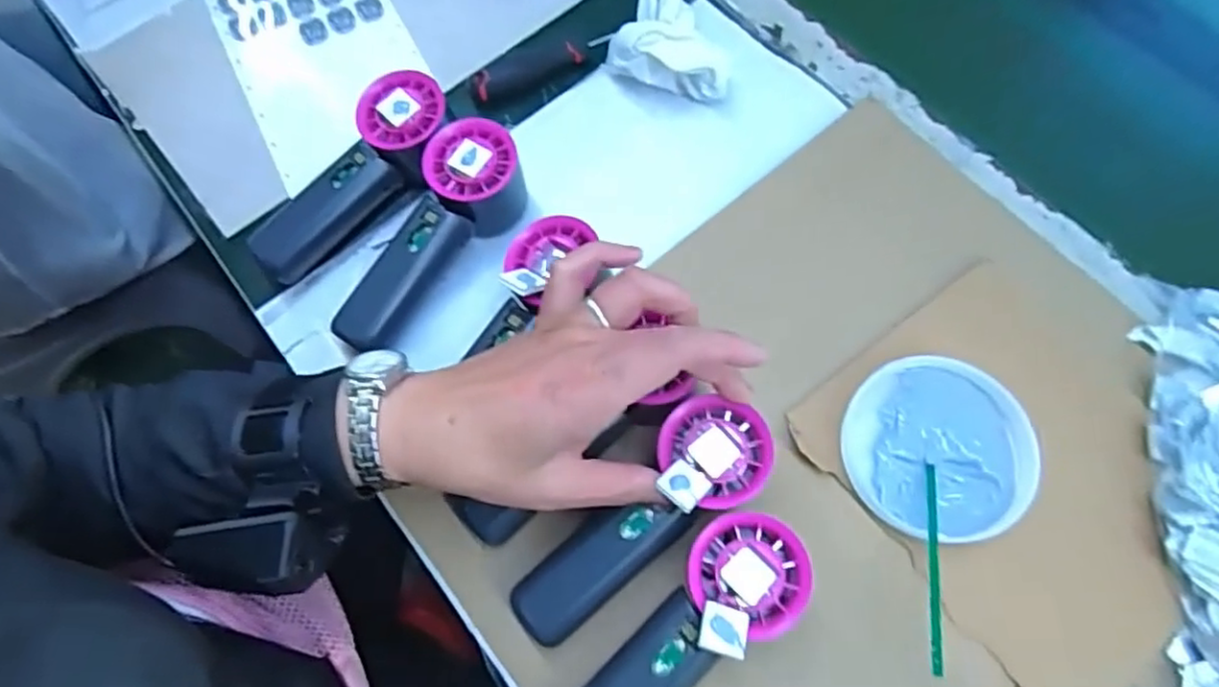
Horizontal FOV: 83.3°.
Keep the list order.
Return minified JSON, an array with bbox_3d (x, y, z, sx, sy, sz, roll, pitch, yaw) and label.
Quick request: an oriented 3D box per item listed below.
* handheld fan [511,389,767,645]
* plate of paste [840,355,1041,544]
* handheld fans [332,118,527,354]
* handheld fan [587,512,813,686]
[{"bbox_3d":[0.016,0.087,0.344,0.154,0.030,0.051,-41,73,0],"label":"handheld fan"},{"bbox_3d":[0.185,0.059,0.386,0.103,0.022,0.096,0,68,0],"label":"plate of paste"},{"bbox_3d":[-0.110,-0.064,0.432,0.055,0.054,0.157,33,86,13],"label":"handheld fans"},{"bbox_3d":[0.029,0.148,0.335,0.150,0.064,0.053,-38,73,-14],"label":"handheld fan"}]

